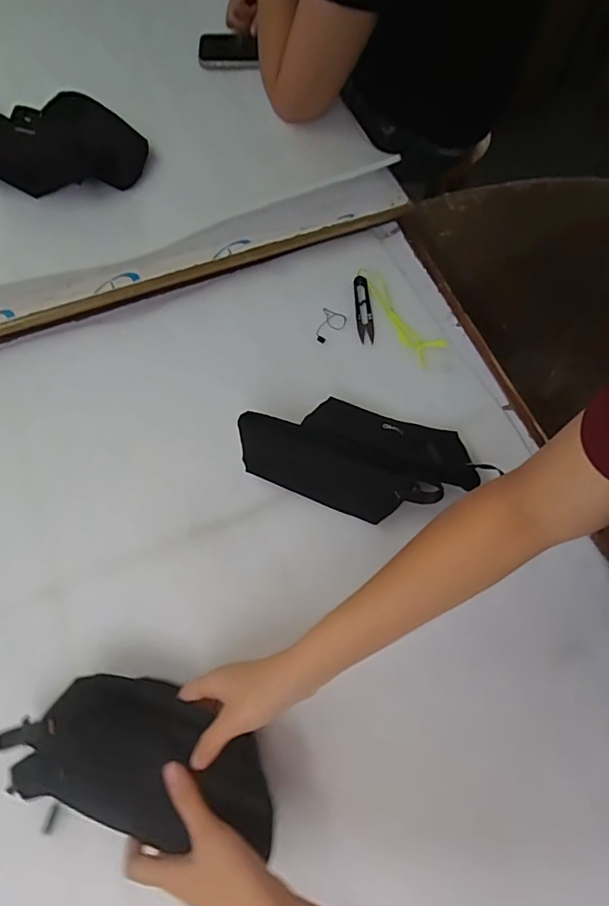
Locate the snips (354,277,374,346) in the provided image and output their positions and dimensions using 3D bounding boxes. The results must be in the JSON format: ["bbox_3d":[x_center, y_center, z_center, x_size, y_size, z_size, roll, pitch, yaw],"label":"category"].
[{"bbox_3d":[0.080,-0.195,0.666,0.022,0.009,0.101,-1,69,-3],"label":"snips"}]

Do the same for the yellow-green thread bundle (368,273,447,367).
[{"bbox_3d":[0.129,-0.183,0.667,0.045,0.009,0.142,-35,74,-15],"label":"yellow-green thread bundle"}]

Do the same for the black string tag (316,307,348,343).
[{"bbox_3d":[0.036,-0.167,0.658,0.034,0.006,0.051,13,70,6],"label":"black string tag"}]

